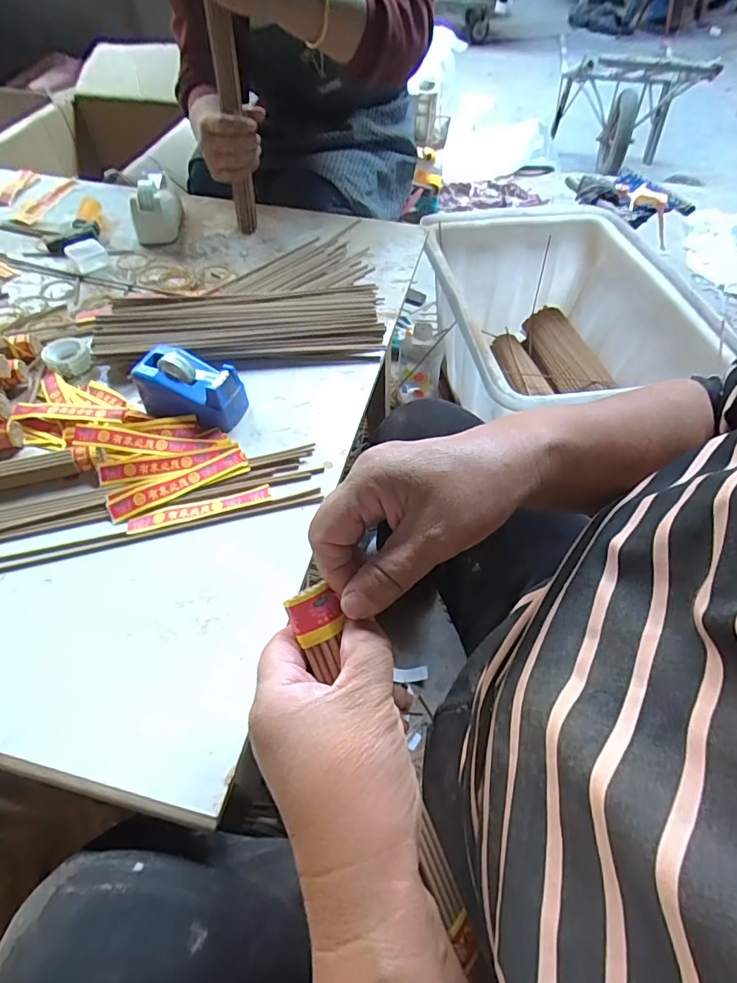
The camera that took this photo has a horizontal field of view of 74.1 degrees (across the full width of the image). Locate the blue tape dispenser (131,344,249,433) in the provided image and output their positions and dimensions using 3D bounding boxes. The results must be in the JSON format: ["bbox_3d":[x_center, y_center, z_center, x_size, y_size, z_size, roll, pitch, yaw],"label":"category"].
[{"bbox_3d":[-0.179,-0.104,0.493,0.098,0.053,0.058,23,56,15],"label":"blue tape dispenser"}]

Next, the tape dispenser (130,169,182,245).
[{"bbox_3d":[-0.312,-0.418,0.722,0.063,0.062,0.085,-6,54,-6],"label":"tape dispenser"}]

